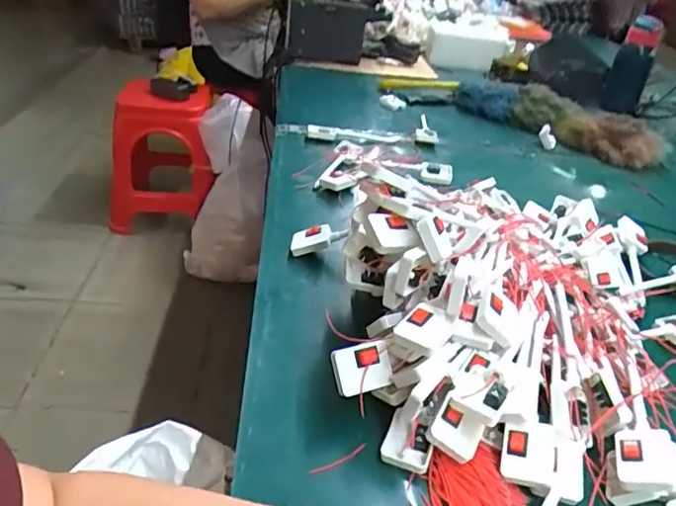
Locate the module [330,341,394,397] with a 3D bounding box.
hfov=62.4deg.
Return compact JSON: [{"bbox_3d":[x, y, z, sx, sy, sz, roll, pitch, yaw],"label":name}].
[{"bbox_3d":[0.021,0.096,0.466,0.049,0.039,0.007,-11,-6,-15],"label":"module"}]

